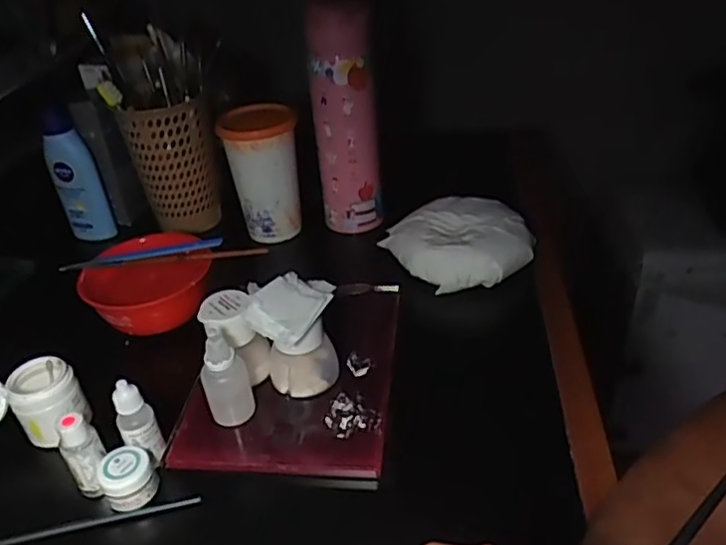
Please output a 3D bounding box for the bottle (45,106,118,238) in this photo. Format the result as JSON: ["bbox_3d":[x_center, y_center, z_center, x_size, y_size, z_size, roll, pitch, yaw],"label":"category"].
[{"bbox_3d":[-0.298,-0.097,0.664,0.045,0.134,0.027,-17,36,-19],"label":"bottle"}]

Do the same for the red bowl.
[{"bbox_3d":[-0.183,0.012,0.551,0.106,0.053,0.088,-15,36,-16],"label":"red bowl"}]

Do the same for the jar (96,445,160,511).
[{"bbox_3d":[-0.151,0.130,0.408,0.032,0.024,0.031,-3,34,2],"label":"jar"}]

